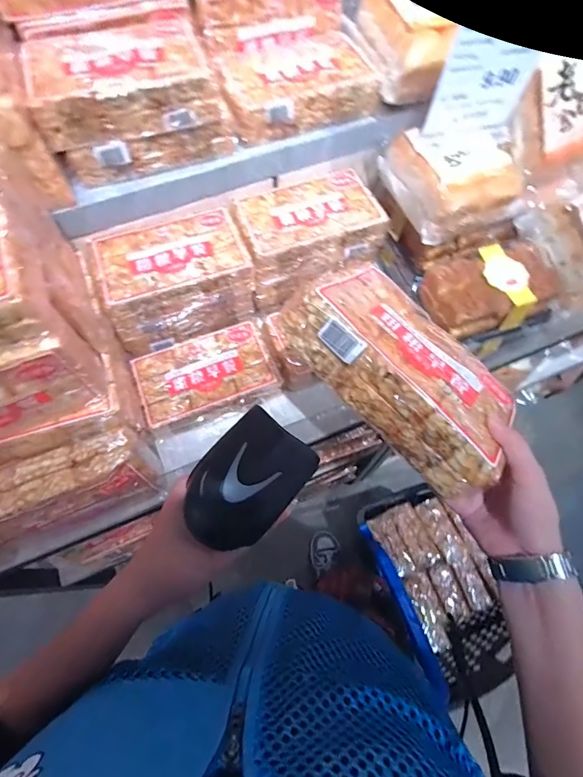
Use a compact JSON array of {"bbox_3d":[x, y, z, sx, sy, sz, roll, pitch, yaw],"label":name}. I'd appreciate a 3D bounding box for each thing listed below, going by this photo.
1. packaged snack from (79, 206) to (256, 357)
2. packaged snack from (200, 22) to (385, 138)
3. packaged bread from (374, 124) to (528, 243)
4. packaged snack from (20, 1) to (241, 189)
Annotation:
[{"bbox_3d":[-0.196,-0.181,0.686,0.233,0.132,0.145,-22,68,-11],"label":"packaged snack"},{"bbox_3d":[0.005,-0.499,0.643,0.242,0.067,0.161,-18,67,-9],"label":"packaged snack"},{"bbox_3d":[0.263,-0.343,0.651,0.166,0.085,0.166,-18,67,-9],"label":"packaged bread"},{"bbox_3d":[-0.227,-0.417,0.583,0.241,0.121,0.163,-22,68,-10],"label":"packaged snack"}]

